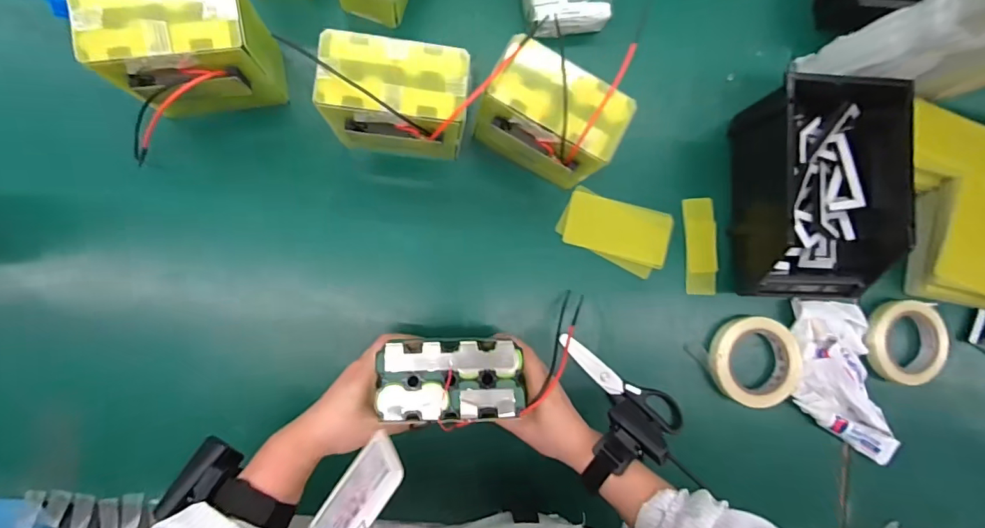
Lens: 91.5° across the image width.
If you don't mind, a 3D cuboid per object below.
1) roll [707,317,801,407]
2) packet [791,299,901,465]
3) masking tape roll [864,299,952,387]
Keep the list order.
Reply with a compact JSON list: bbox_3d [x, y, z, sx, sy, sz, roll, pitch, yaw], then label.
[{"bbox_3d":[0.344,0.129,0.632,0.123,0.022,0.113,0,88,-7],"label":"roll"},{"bbox_3d":[0.464,0.158,0.642,0.119,0.032,0.229,-12,90,-7],"label":"packet"},{"bbox_3d":[0.578,0.109,0.664,0.127,0.023,0.112,-2,89,-7],"label":"masking tape roll"}]

